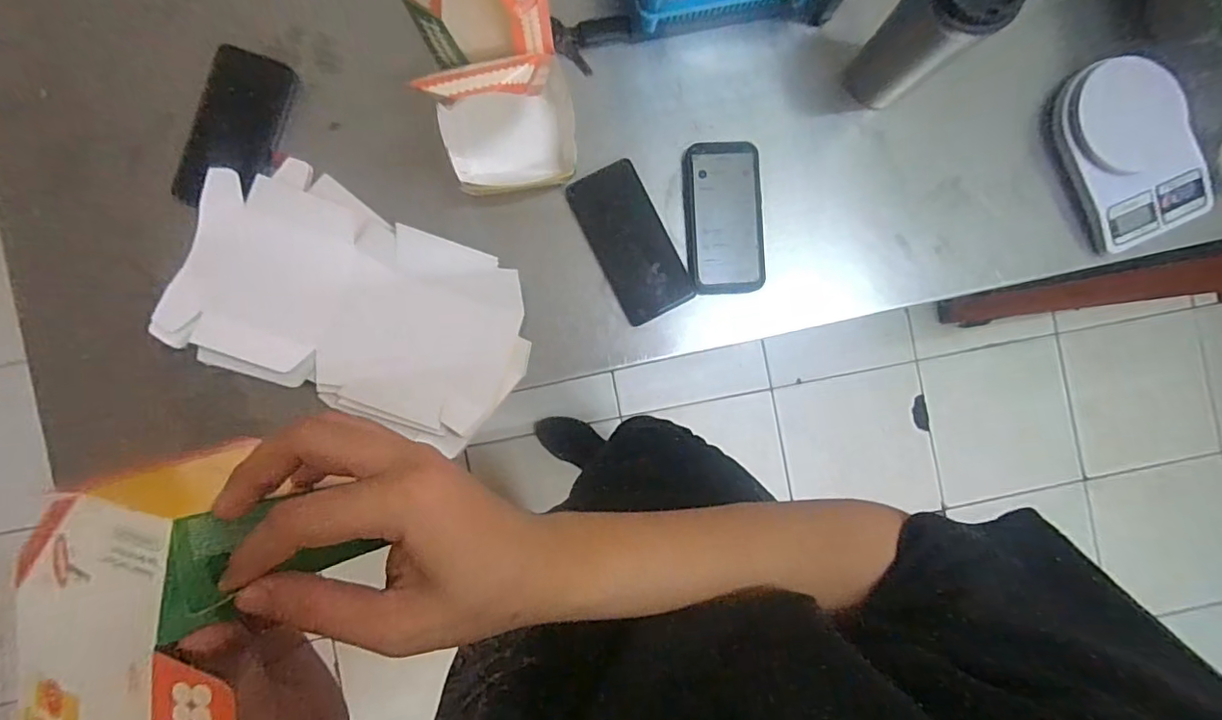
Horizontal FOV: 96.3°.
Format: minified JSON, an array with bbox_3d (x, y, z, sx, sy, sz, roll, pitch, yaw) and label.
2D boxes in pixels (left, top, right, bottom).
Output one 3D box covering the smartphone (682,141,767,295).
[{"bbox_3d":[0.124,-0.153,0.598,0.082,0.019,0.158,-6,91,-4],"label":"smartphone"}]

